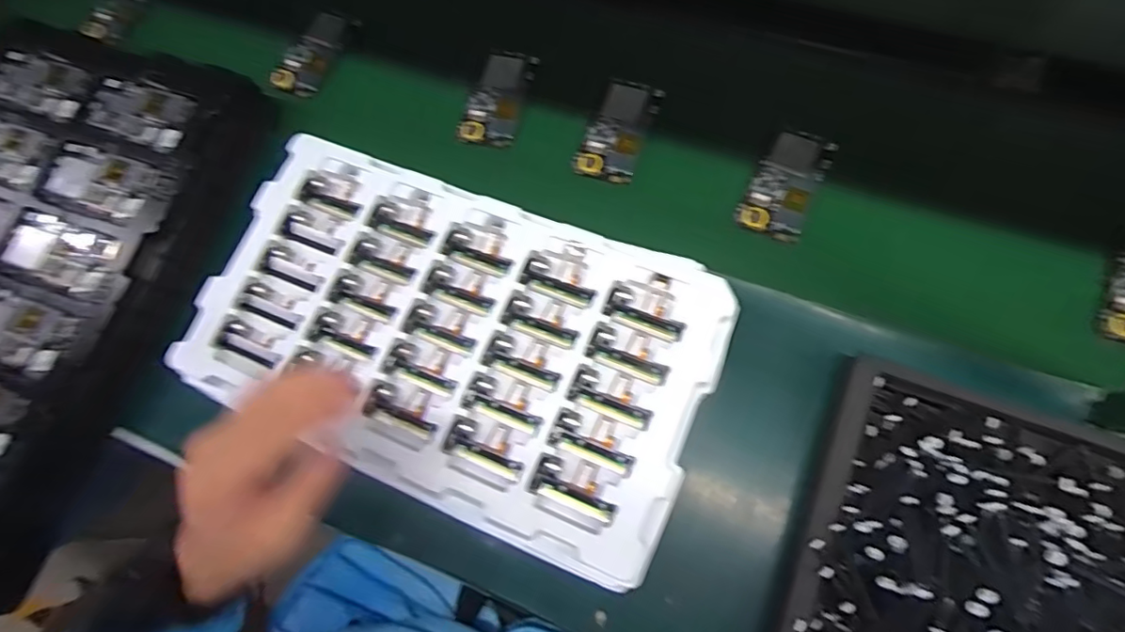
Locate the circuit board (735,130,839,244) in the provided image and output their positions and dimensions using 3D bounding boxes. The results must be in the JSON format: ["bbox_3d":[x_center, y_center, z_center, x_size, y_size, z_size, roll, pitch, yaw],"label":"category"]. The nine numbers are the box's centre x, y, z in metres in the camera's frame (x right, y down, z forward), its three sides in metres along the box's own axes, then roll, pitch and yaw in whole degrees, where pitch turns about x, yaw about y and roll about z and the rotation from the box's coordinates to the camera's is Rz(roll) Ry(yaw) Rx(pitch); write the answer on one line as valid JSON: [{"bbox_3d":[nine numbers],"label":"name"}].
[{"bbox_3d":[0.226,-0.133,0.554,0.064,0.015,0.123,24,75,13],"label":"circuit board"}]

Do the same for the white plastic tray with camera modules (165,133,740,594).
[{"bbox_3d":[-0.097,0.016,0.467,0.437,0.045,0.251,20,75,12],"label":"white plastic tray with camera modules"}]

